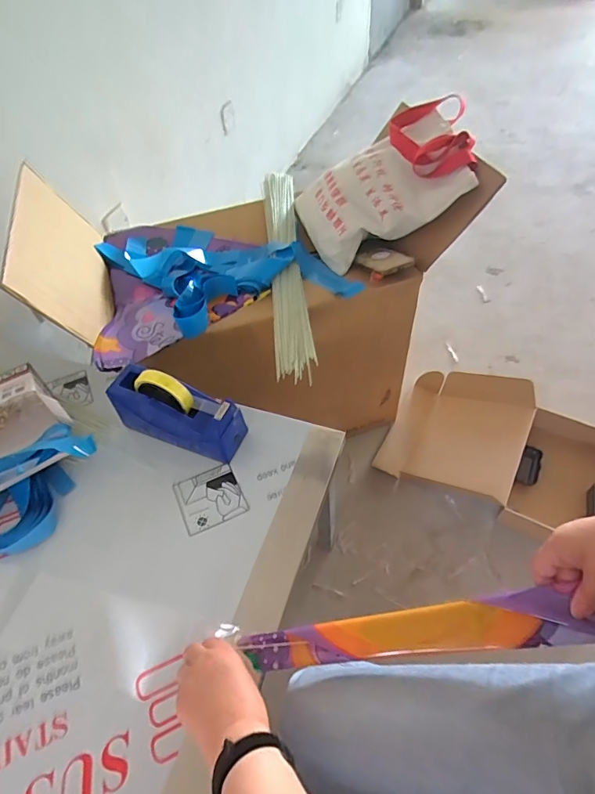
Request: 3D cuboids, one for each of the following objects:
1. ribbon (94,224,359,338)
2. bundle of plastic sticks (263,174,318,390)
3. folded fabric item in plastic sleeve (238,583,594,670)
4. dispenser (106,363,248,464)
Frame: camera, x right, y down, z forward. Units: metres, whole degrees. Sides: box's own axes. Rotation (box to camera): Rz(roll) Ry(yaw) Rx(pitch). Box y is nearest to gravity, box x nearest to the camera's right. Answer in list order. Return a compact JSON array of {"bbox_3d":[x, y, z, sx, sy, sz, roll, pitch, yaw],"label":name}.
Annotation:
[{"bbox_3d":[-0.156,-0.260,0.904,0.462,0.066,0.346,-15,52,-7],"label":"ribbon"},{"bbox_3d":[-0.026,-0.286,0.915,0.069,0.042,0.641,-6,52,0],"label":"bundle of plastic sticks"},{"bbox_3d":[0.178,0.234,0.458,0.496,0.026,0.049,-14,50,16],"label":"folded fabric item in plastic sleeve"},{"bbox_3d":[-0.186,0.020,0.680,0.201,0.119,0.068,16,56,15],"label":"dispenser"}]

